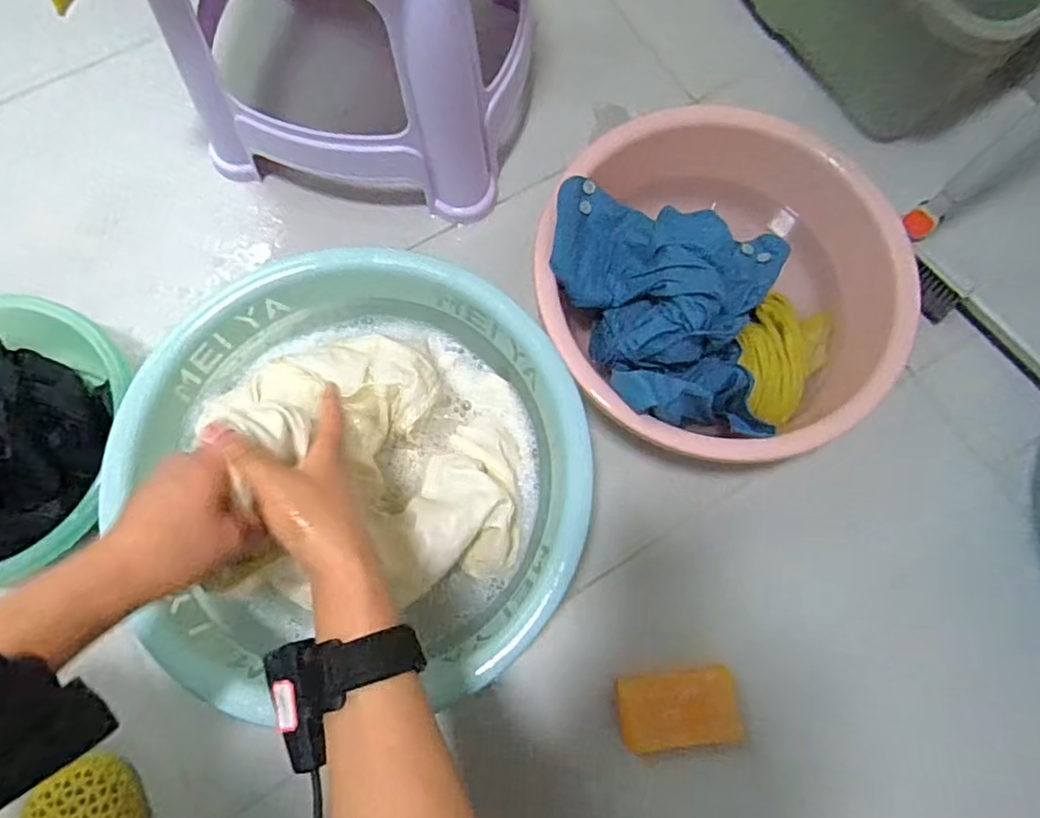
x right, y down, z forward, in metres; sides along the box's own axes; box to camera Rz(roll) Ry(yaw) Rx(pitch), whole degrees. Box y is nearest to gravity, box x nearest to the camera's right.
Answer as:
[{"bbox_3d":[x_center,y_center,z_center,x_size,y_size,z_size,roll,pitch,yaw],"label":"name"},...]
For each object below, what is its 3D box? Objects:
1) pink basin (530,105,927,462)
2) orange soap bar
[{"bbox_3d":[0.181,-0.123,0.572,0.316,0.143,0.304,0,75,-2],"label":"pink basin"},{"bbox_3d":[0.140,0.265,0.530,0.102,0.025,0.058,-4,76,-3],"label":"orange soap bar"}]

